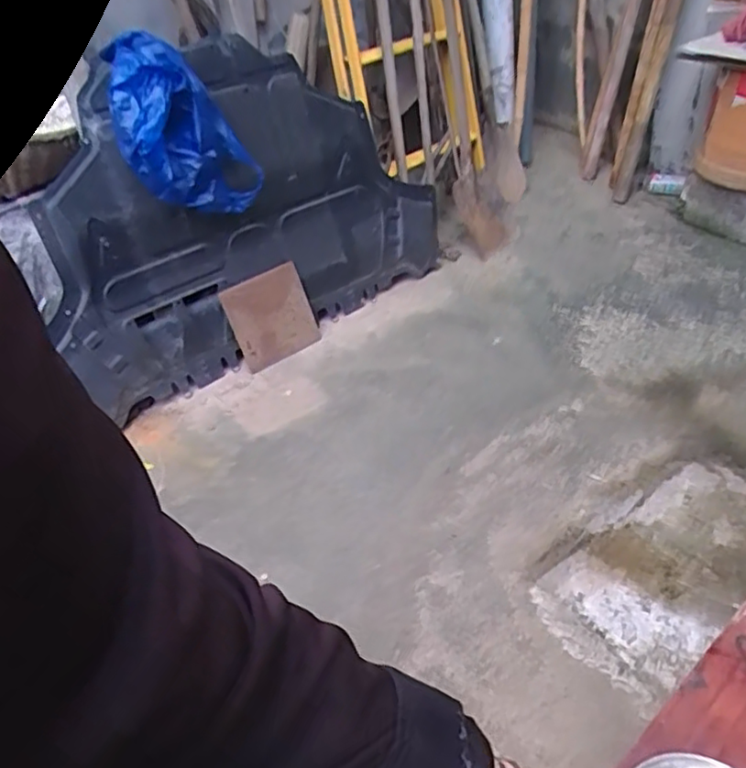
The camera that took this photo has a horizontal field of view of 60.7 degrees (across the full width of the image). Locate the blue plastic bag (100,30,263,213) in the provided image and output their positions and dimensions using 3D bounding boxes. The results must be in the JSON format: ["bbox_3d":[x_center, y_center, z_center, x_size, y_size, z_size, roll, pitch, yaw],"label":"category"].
[{"bbox_3d":[-0.406,-0.547,1.378,0.271,0.346,0.174,-15,40,-10],"label":"blue plastic bag"}]

